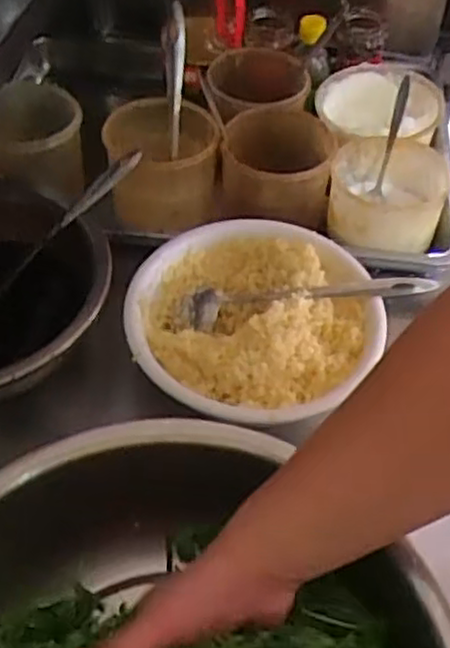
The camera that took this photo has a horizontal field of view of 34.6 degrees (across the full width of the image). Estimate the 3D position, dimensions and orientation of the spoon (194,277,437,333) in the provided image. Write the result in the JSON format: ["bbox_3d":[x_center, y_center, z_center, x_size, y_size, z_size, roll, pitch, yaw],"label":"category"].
[{"bbox_3d":[0.078,-0.029,0.722,0.239,0.042,0.047,-5,52,-6],"label":"spoon"}]

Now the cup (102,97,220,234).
[{"bbox_3d":[-0.071,-0.186,0.835,0.118,0.106,0.125,1,51,-1],"label":"cup"}]

